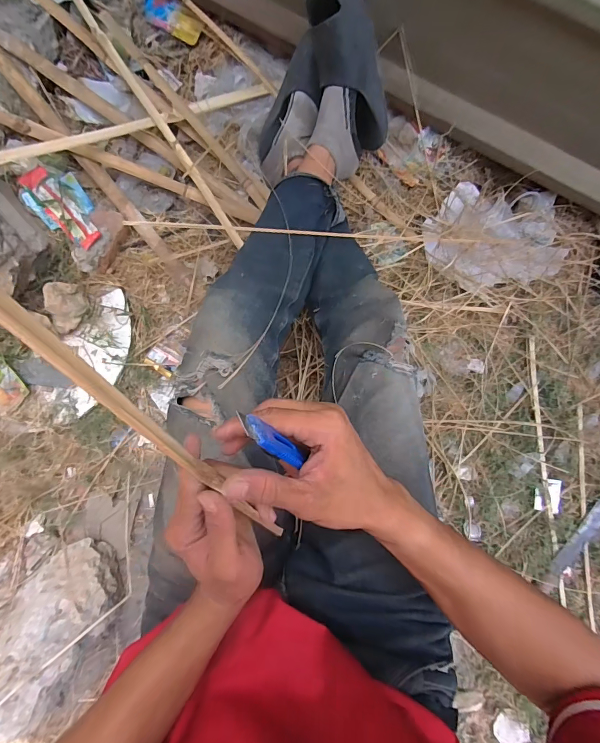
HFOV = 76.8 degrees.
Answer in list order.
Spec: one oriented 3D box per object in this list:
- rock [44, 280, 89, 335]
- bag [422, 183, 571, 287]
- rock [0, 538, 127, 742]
[{"bbox_3d":[-0.460,-0.128,0.751,0.067,0.038,0.097,-4,84,-3],"label":"rock"},{"bbox_3d":[0.412,-0.288,0.793,0.289,0.054,0.239,16,82,1],"label":"bag"},{"bbox_3d":[-0.431,0.446,0.660,0.166,0.126,0.263,27,82,3],"label":"rock"}]

